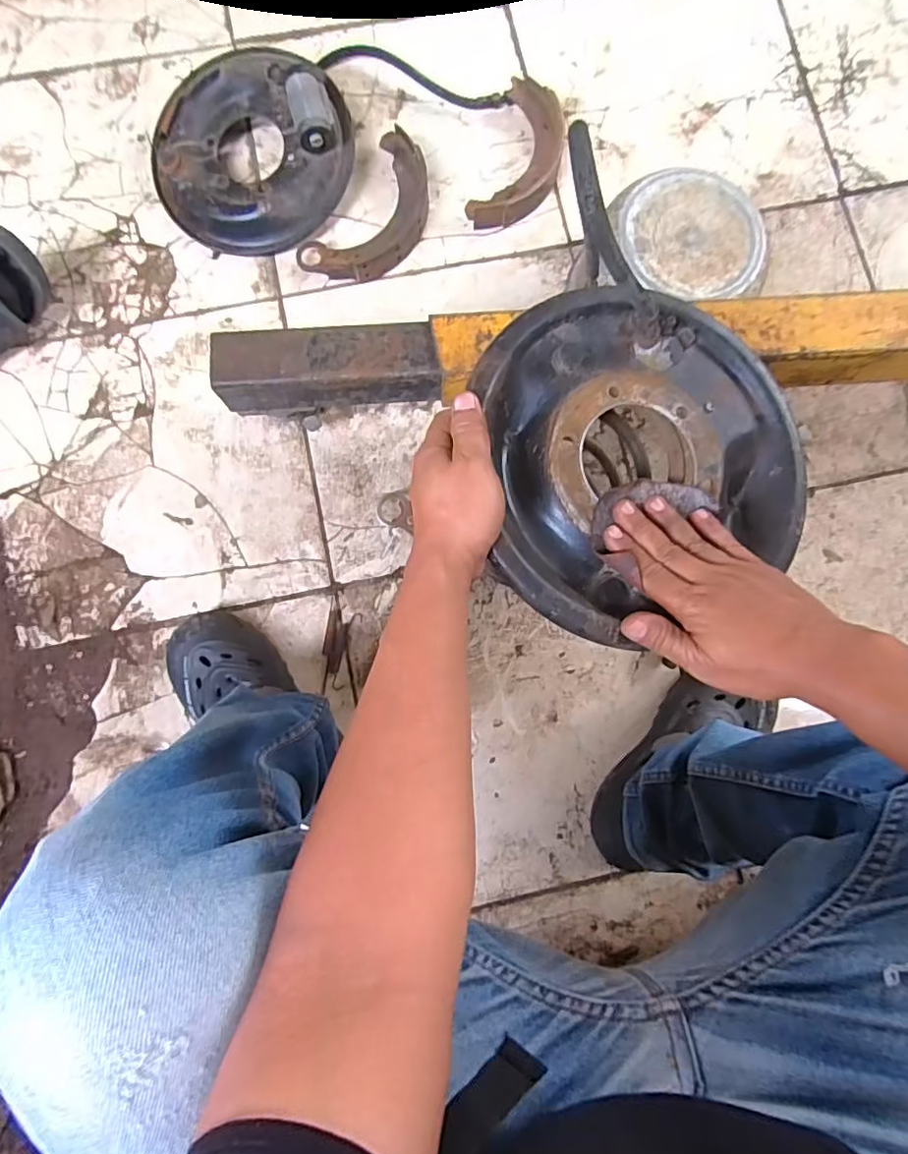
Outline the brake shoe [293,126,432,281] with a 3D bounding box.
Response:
[{"bbox_3d":[-0.105,-0.490,0.768,0.119,0.033,0.225,35,85,2],"label":"brake shoe"}]

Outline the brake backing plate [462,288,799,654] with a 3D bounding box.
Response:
[{"bbox_3d":[0.133,-0.096,0.416,0.256,0.058,0.234,0,85,-1],"label":"brake backing plate"}]

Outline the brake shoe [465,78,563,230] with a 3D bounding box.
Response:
[{"bbox_3d":[0.098,-0.582,0.781,0.099,0.034,0.226,19,85,1],"label":"brake shoe"}]

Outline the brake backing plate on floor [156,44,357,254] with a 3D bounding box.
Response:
[{"bbox_3d":[-0.273,-0.575,0.747,0.270,0.083,0.251,0,85,-1],"label":"brake backing plate on floor"}]

